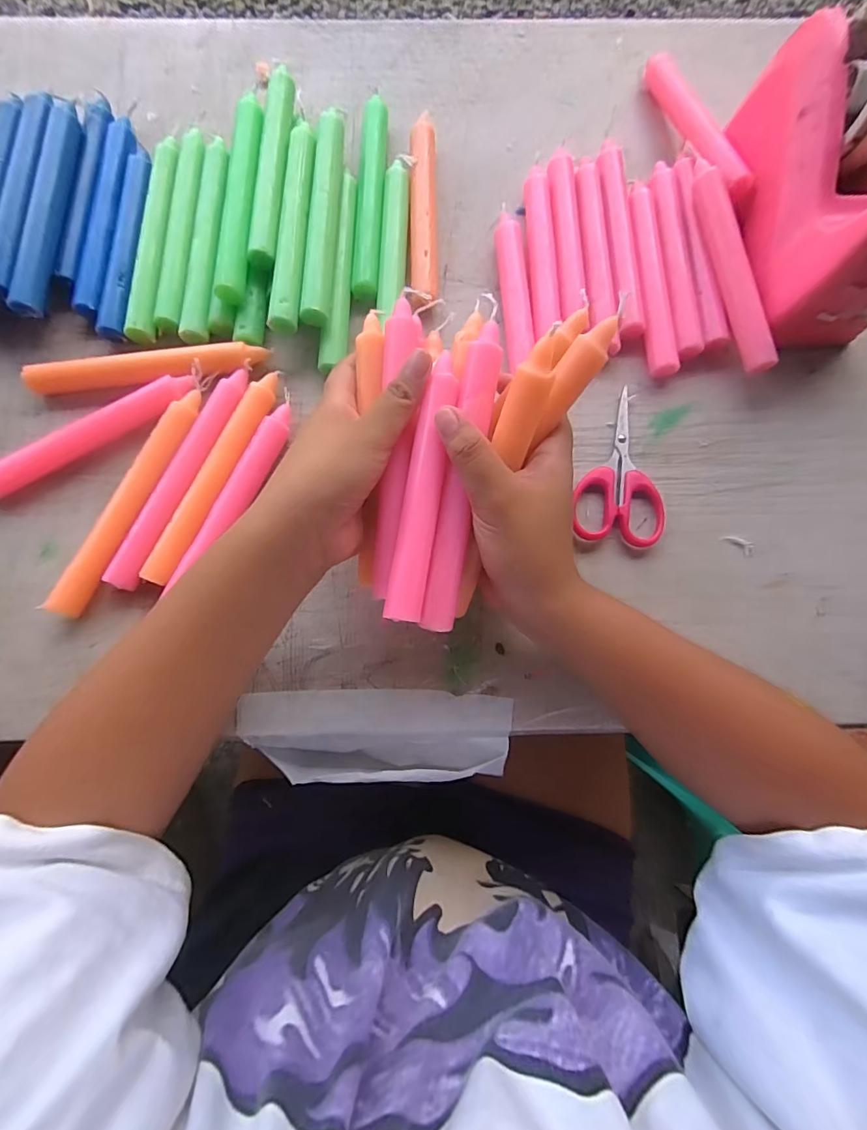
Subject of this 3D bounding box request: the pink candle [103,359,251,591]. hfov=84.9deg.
[{"bbox_3d":[-0.167,-0.062,0.316,0.020,0.013,0.165,24,80,4],"label":"pink candle"}]

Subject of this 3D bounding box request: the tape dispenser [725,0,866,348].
[{"bbox_3d":[0.258,-0.253,0.308,0.074,0.111,0.185,-3,80,-1],"label":"tape dispenser"}]

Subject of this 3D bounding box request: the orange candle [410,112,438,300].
[{"bbox_3d":[-0.007,-0.264,0.355,0.019,0.016,0.151,0,80,-1],"label":"orange candle"}]

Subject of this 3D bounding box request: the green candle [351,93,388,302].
[{"bbox_3d":[-0.047,-0.276,0.356,0.019,0.015,0.164,2,80,0],"label":"green candle"}]

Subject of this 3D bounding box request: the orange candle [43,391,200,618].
[{"bbox_3d":[-0.198,-0.042,0.311,0.022,0.016,0.164,22,80,3],"label":"orange candle"}]

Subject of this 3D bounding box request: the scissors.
[{"bbox_3d":[0.128,-0.068,0.326,0.058,0.009,0.110,5,80,0],"label":"scissors"}]

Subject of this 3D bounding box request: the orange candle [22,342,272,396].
[{"bbox_3d":[-0.195,-0.135,0.326,0.158,0.020,0.016,-9,80,-2],"label":"orange candle"}]

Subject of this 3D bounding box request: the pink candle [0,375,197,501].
[{"bbox_3d":[-0.232,-0.086,0.319,0.153,0.017,0.021,-34,82,-6],"label":"pink candle"}]

